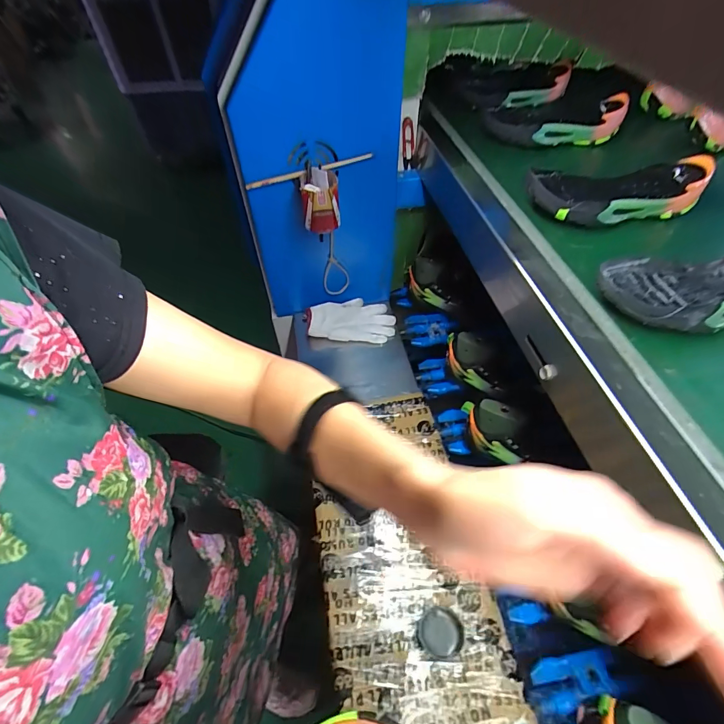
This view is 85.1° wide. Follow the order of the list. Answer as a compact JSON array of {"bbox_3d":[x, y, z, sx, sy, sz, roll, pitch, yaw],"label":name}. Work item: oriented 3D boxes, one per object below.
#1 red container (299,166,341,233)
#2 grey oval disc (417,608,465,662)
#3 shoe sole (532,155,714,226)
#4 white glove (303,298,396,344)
[{"bbox_3d":[-0.073,-0.283,0.698,0.064,0.095,0.064,-8,45,-3],"label":"red container"},{"bbox_3d":[0.108,0.371,0.539,0.061,0.010,0.057,14,47,18],"label":"grey oval disc"},{"bbox_3d":[0.328,-0.224,0.515,0.220,0.046,0.095,-13,49,-8],"label":"shoe sole"},{"bbox_3d":[-0.025,-0.100,0.904,0.194,0.024,0.111,6,65,-11],"label":"white glove"}]

